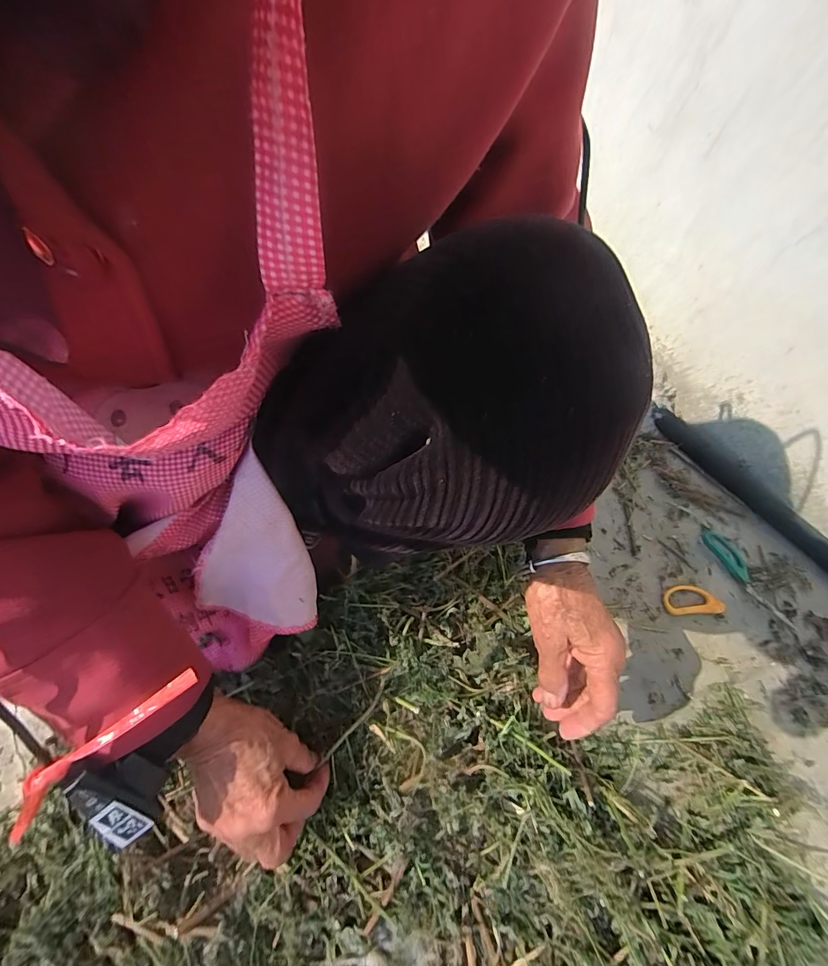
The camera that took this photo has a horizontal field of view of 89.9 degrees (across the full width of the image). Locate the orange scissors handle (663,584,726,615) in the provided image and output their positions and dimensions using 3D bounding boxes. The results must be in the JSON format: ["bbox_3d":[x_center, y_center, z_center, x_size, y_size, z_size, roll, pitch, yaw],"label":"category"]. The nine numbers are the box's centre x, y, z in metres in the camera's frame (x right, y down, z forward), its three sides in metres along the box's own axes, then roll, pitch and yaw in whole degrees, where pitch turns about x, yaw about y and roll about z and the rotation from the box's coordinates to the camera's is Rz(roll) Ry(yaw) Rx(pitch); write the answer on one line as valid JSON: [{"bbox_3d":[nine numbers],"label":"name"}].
[{"bbox_3d":[0.377,0.158,0.563,0.083,0.008,0.039,-2,62,-5],"label":"orange scissors handle"}]

